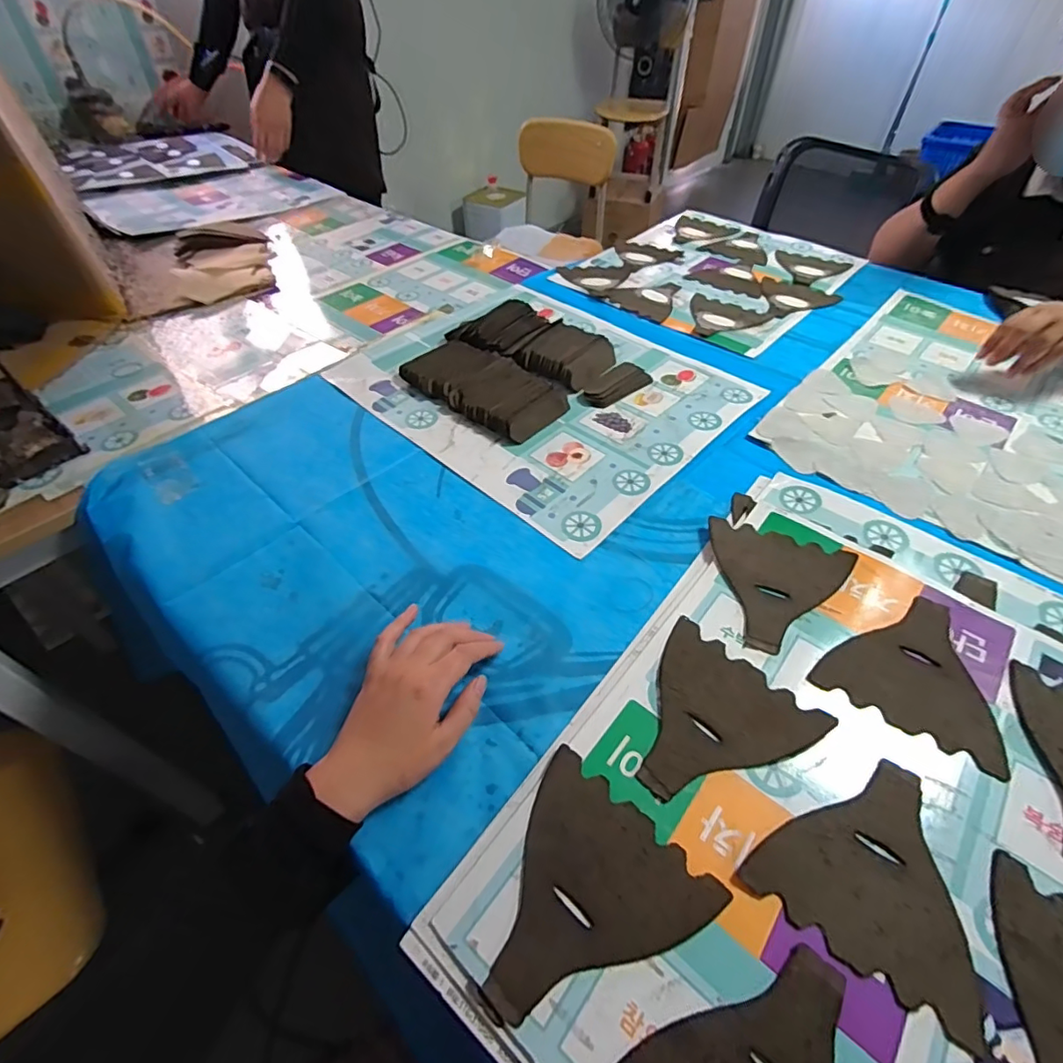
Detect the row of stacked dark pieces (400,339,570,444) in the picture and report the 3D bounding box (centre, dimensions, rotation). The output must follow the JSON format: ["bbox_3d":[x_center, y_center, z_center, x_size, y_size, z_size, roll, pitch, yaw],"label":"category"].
[{"bbox_3d":[-0.063,-0.191,0.688,0.220,0.022,0.116,30,56,23],"label":"row of stacked dark pieces"}]

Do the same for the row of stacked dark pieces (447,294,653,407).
[{"bbox_3d":[0.024,-0.258,0.732,0.284,0.041,0.122,26,55,21],"label":"row of stacked dark pieces"}]

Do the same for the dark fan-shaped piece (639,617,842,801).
[{"bbox_3d":[0.131,0.142,0.395,0.130,0.006,0.123,-37,58,-26],"label":"dark fan-shaped piece"}]

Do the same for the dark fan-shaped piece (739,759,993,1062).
[{"bbox_3d":[0.220,0.208,0.337,0.127,0.004,0.128,28,56,23],"label":"dark fan-shaped piece"}]

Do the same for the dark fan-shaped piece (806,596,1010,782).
[{"bbox_3d":[0.312,0.105,0.427,0.126,0.006,0.127,27,58,23],"label":"dark fan-shaped piece"}]

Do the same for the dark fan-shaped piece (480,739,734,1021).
[{"bbox_3d":[0.029,0.224,0.322,0.124,0.005,0.129,34,58,26],"label":"dark fan-shaped piece"}]

